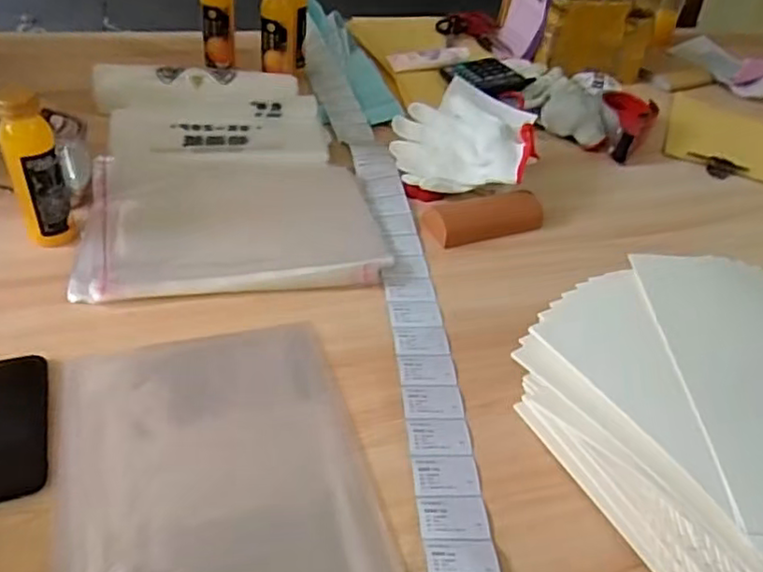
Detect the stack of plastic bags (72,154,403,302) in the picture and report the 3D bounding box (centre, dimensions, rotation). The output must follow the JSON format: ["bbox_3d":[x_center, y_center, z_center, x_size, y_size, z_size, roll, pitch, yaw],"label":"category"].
[{"bbox_3d":[-0.179,-0.085,0.807,0.346,0.026,0.253,-2,46,-13],"label":"stack of plastic bags"}]

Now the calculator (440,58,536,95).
[{"bbox_3d":[0.185,-0.368,1.127,0.097,0.015,0.141,-27,48,-33],"label":"calculator"}]

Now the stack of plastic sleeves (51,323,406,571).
[{"bbox_3d":[-0.134,0.165,0.545,0.248,0.014,0.319,-7,48,-20],"label":"stack of plastic sleeves"}]

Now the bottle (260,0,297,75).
[{"bbox_3d":[-0.166,-0.410,1.051,0.057,0.148,0.058,3,44,-9],"label":"bottle"}]

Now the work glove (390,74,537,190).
[{"bbox_3d":[0.113,-0.205,0.911,0.190,0.030,0.154,5,77,17],"label":"work glove"}]

